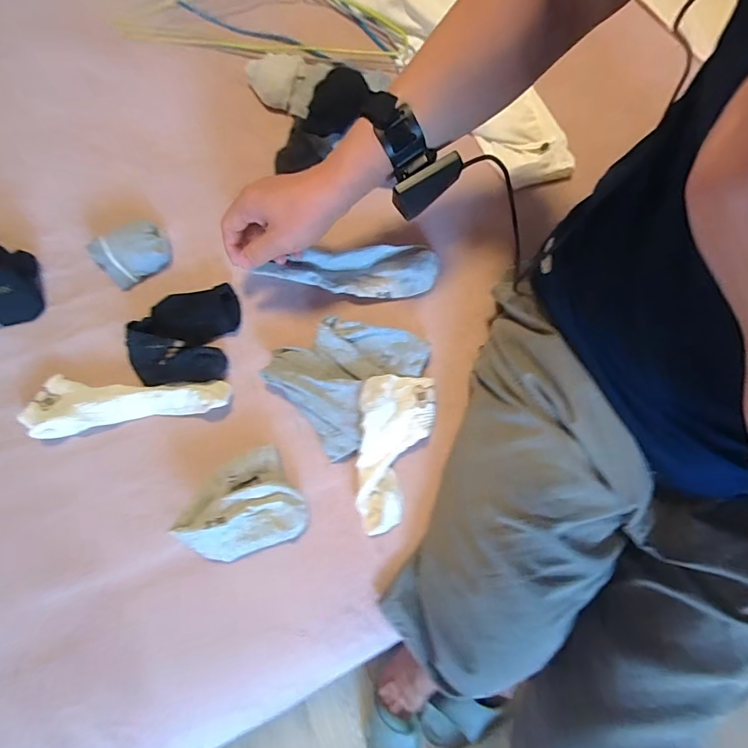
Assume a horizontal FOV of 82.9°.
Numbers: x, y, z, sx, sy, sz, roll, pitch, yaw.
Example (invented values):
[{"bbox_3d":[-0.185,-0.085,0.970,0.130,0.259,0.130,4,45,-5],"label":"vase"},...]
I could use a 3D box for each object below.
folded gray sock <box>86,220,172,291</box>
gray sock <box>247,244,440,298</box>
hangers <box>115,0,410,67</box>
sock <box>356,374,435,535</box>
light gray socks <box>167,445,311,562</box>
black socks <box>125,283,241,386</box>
[{"bbox_3d":[-0.307,-0.155,0.534,0.090,0.031,0.077,-34,76,-9],"label":"folded gray sock"},{"bbox_3d":[-0.027,-0.127,0.514,0.204,0.029,0.059,-1,74,-4],"label":"gray sock"},{"bbox_3d":[-0.155,-0.600,0.665,0.446,0.037,0.253,13,74,4],"label":"hangers"},{"bbox_3d":[0.016,0.081,0.462,0.079,0.033,0.172,12,74,4],"label":"sock"},{"bbox_3d":[-0.138,0.136,0.443,0.124,0.041,0.100,-18,74,-5],"label":"light gray socks"},{"bbox_3d":[-0.220,-0.049,0.494,0.105,0.039,0.124,7,74,2],"label":"black socks"}]

